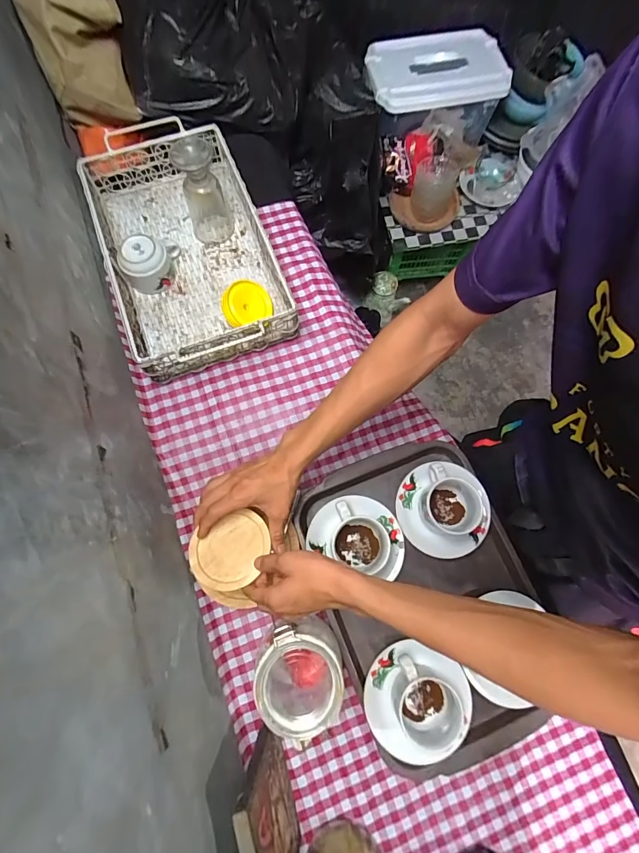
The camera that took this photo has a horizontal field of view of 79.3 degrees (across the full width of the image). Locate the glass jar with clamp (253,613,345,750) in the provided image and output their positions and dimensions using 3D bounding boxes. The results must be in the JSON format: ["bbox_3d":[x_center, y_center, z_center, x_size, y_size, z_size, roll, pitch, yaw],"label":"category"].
[{"bbox_3d":[-0.024,0.303,0.485,0.091,0.152,0.117,-7,74,-4],"label":"glass jar with clamp"}]

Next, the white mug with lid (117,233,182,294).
[{"bbox_3d":[-0.283,-0.276,0.642,0.084,0.065,0.074,-7,74,-4],"label":"white mug with lid"}]

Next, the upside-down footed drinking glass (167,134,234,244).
[{"bbox_3d":[-0.191,-0.383,0.633,0.070,0.139,0.065,-14,75,-6],"label":"upside-down footed drinking glass"}]

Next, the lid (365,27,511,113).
[{"bbox_3d":[0.316,-0.994,1.069,0.381,0.051,0.220,-6,74,-4],"label":"lid"}]

